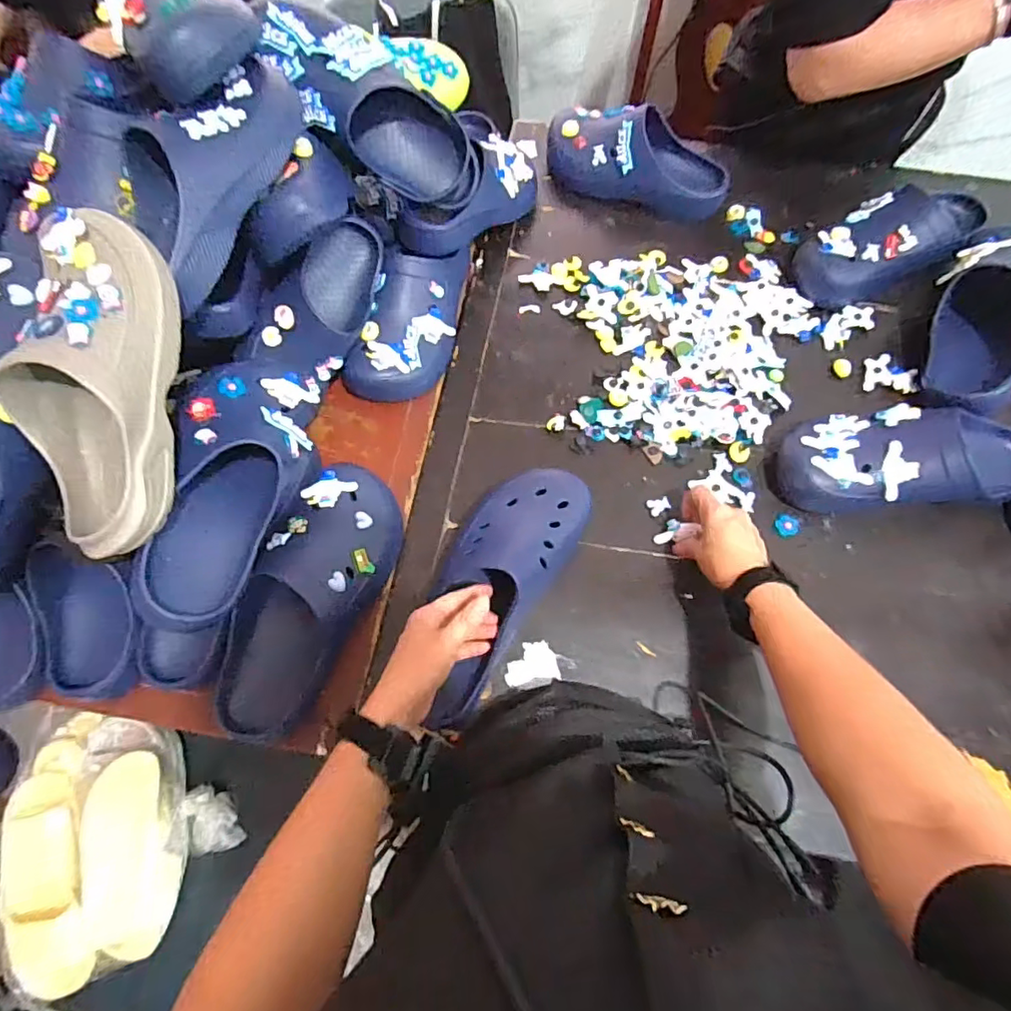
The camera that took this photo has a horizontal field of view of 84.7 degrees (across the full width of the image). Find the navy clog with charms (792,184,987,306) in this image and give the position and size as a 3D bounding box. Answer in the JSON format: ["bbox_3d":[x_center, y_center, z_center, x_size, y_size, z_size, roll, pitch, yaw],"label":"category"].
[{"bbox_3d":[0.540,-0.370,0.755,0.285,0.079,0.116,-25,71,-7],"label":"navy clog with charms"}]

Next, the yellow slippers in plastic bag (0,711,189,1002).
[{"bbox_3d":[-0.609,0.505,0.825,0.231,0.086,0.360,-5,68,-2],"label":"yellow slippers in plastic bag"}]

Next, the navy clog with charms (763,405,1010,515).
[{"bbox_3d":[0.470,-0.056,0.635,0.296,0.092,0.111,-2,70,1],"label":"navy clog with charms"}]

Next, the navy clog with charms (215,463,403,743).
[{"bbox_3d":[-0.210,0.093,0.588,0.120,0.083,0.294,17,71,8],"label":"navy clog with charms"}]

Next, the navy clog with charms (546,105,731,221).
[{"bbox_3d":[0.190,-0.508,0.804,0.276,0.085,0.109,20,72,9],"label":"navy clog with charms"}]

